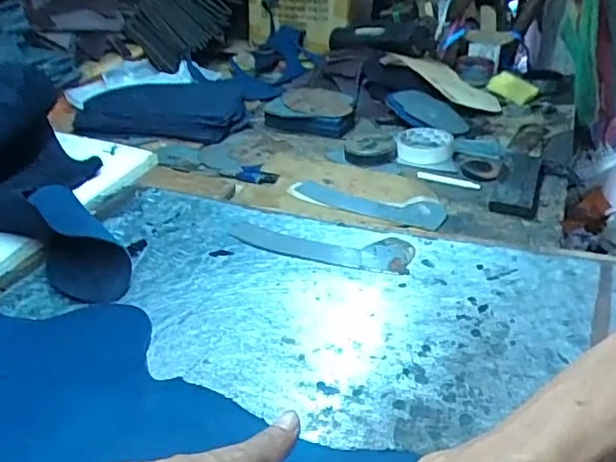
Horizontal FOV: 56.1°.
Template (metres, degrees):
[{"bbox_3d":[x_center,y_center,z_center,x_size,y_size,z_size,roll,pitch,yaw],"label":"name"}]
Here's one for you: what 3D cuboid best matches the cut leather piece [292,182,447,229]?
[{"bbox_3d":[0.075,-0.034,0.761,0.203,0.010,0.069,8,35,14],"label":"cut leather piece"}]

